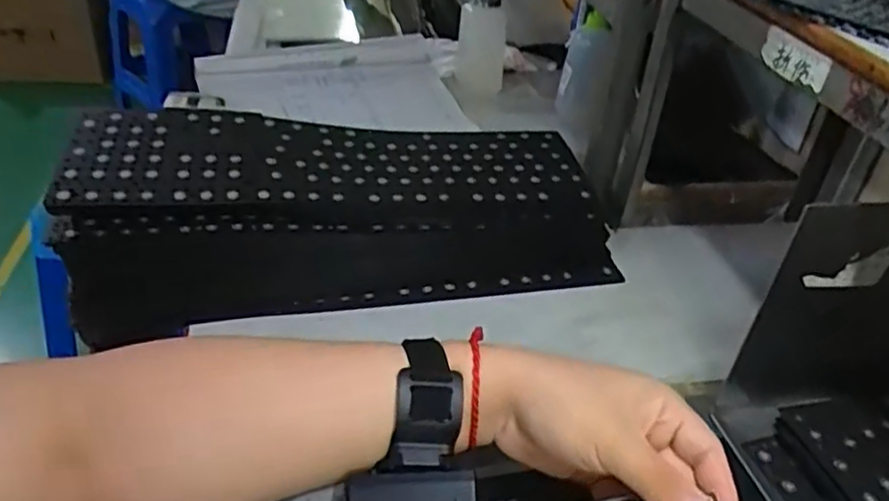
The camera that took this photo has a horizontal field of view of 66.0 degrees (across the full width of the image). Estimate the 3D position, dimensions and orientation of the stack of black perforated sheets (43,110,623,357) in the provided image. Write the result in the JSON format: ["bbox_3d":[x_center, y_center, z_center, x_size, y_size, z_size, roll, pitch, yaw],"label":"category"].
[{"bbox_3d":[-0.081,-0.038,0.571,0.432,0.082,0.178,-6,38,-17],"label":"stack of black perforated sheets"}]

